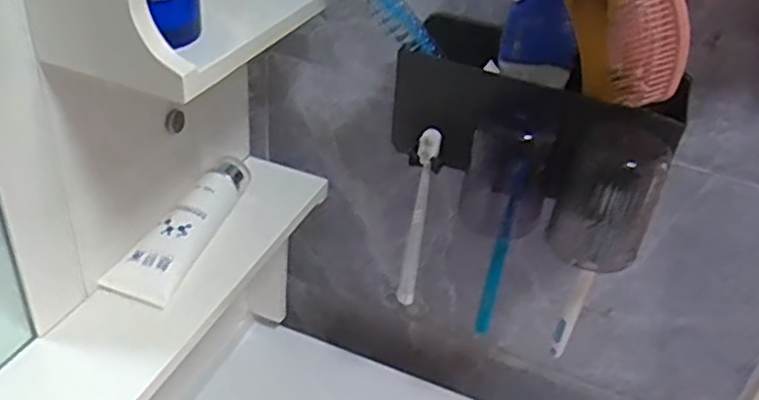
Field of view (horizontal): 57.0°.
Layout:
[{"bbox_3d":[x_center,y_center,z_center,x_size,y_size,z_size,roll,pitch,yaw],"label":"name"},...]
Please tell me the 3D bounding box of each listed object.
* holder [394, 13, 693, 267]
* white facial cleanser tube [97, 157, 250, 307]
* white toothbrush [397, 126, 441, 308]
[{"bbox_3d":[0.119,-0.047,0.571,0.223,0.131,0.129,24,39,22],"label":"holder"},{"bbox_3d":[-0.167,0.018,0.591,0.054,0.035,0.159,14,36,10],"label":"white facial cleanser tube"},{"bbox_3d":[0.033,0.020,0.618,0.016,0.185,0.015,8,36,1],"label":"white toothbrush"}]

